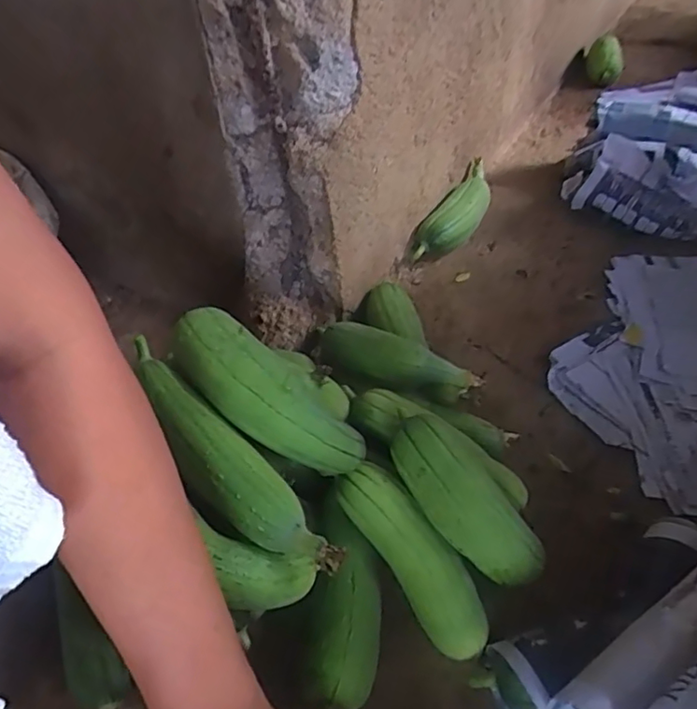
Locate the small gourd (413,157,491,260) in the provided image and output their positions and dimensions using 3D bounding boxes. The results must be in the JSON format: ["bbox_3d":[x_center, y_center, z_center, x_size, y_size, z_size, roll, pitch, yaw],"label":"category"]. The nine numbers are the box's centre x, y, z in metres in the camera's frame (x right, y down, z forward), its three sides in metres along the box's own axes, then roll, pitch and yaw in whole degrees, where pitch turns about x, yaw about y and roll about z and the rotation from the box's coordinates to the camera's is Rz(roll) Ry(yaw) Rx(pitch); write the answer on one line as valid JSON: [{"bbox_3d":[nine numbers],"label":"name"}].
[{"bbox_3d":[0.161,-0.197,0.829,0.056,0.056,0.227,18,49,24],"label":"small gourd"}]

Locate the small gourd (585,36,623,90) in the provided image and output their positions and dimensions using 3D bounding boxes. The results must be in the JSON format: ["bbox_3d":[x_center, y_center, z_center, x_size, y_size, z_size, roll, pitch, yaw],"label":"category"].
[{"bbox_3d":[0.524,-0.600,1.190,0.072,0.081,0.083,14,47,21],"label":"small gourd"}]

